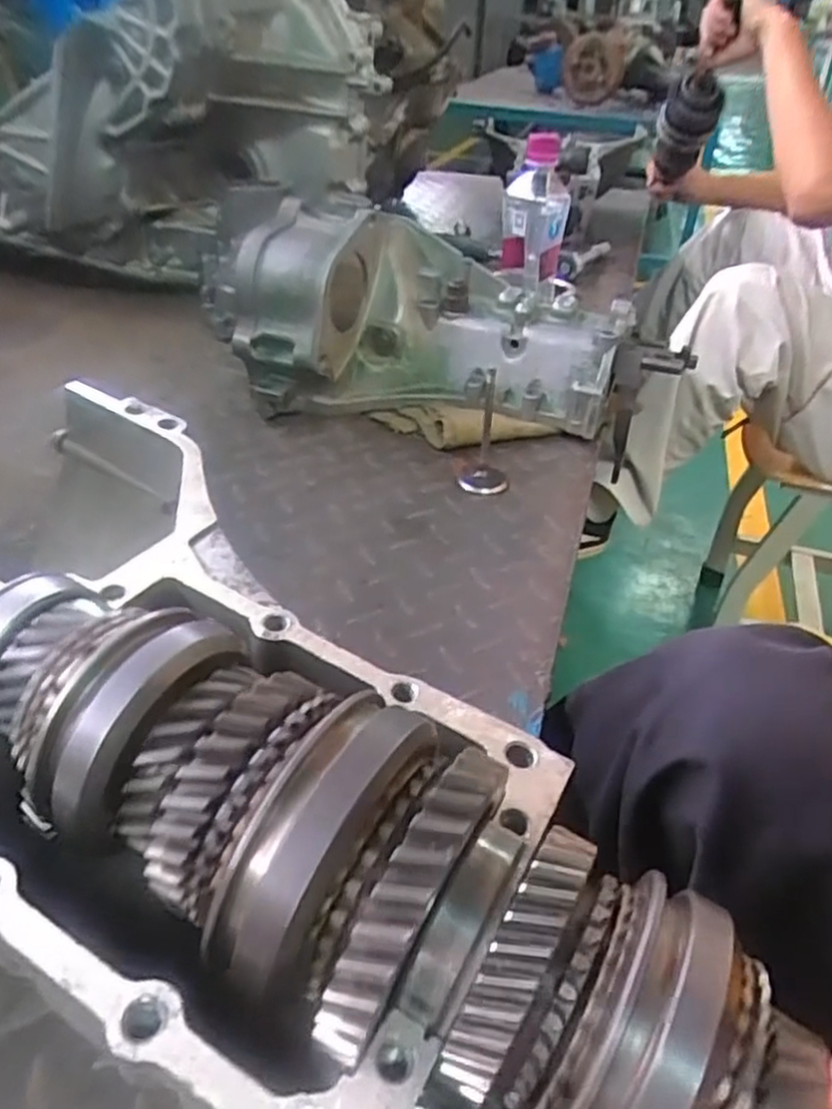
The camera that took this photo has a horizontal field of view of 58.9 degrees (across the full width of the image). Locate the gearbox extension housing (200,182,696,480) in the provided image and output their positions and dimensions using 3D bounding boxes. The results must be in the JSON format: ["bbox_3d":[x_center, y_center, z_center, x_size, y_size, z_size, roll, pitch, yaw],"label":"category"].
[{"bbox_3d":[0.031,-0.202,0.644,0.362,0.148,0.188,11,37,11],"label":"gearbox extension housing"}]

